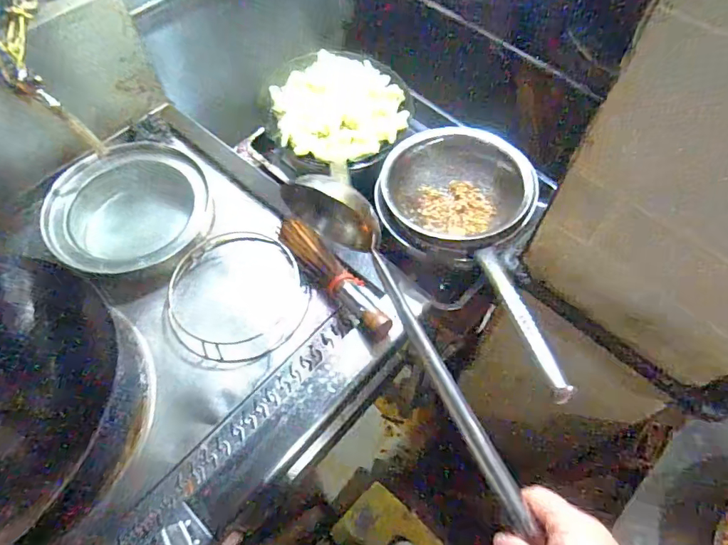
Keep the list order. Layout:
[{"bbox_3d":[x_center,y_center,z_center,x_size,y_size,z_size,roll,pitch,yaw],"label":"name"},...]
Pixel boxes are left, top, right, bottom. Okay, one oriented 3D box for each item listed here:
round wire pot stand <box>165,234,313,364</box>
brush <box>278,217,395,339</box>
[{"bbox_3d":[-0.226,0.037,0.869,0.220,0.032,0.241,-1,59,2],"label":"round wire pot stand"},{"bbox_3d":[-0.052,0.000,0.836,0.058,0.054,0.288,-36,64,-18],"label":"brush"}]

